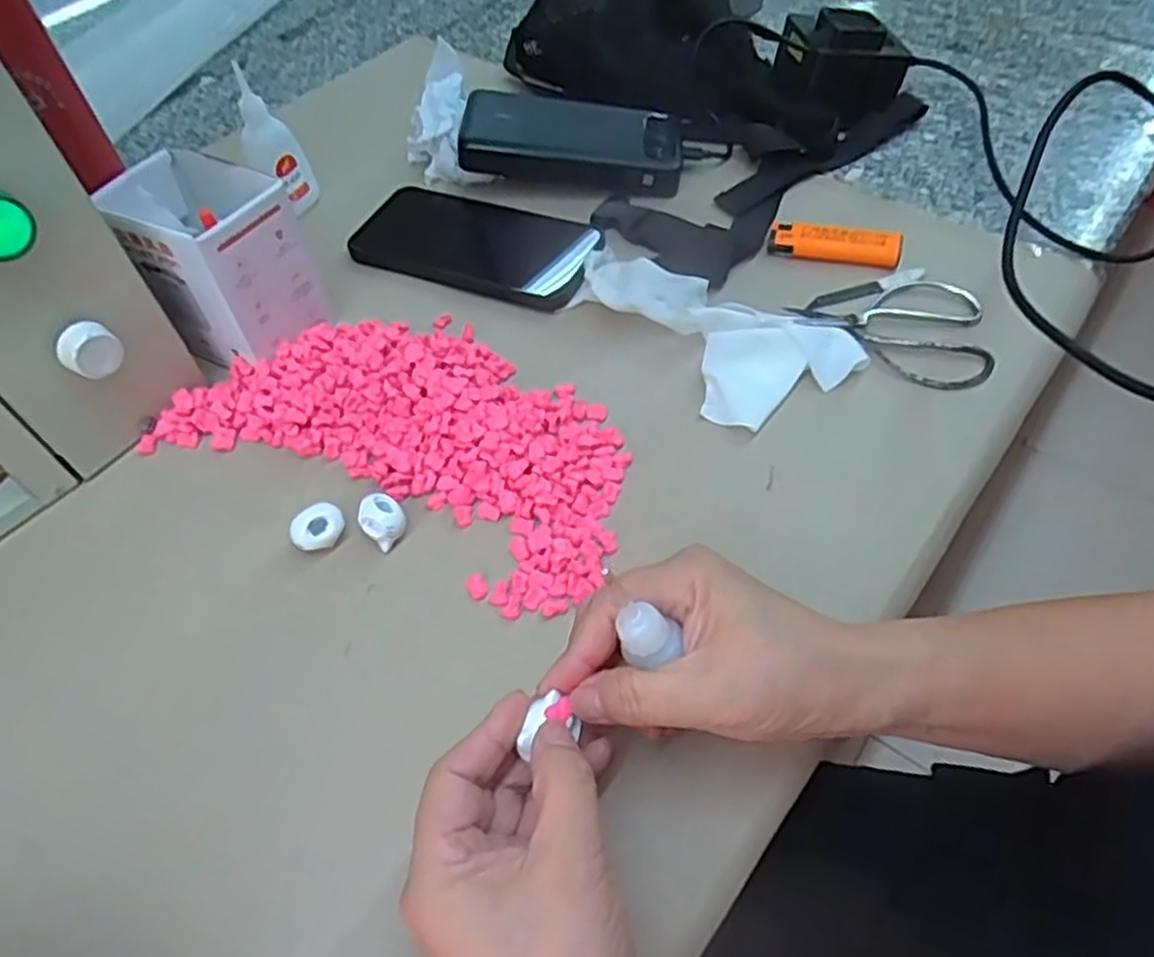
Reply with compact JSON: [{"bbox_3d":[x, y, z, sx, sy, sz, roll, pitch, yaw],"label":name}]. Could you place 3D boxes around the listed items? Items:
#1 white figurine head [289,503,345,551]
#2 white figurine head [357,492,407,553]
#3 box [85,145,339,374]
[{"bbox_3d":[-0.127,0.026,0.380,0.025,0.020,0.018,-29,56,-17],"label":"white figurine head"},{"bbox_3d":[-0.095,0.021,0.378,0.021,0.020,0.021,-2,52,2],"label":"white figurine head"},{"bbox_3d":[-0.208,-0.122,0.446,0.089,0.098,0.071,24,58,21],"label":"box"}]

